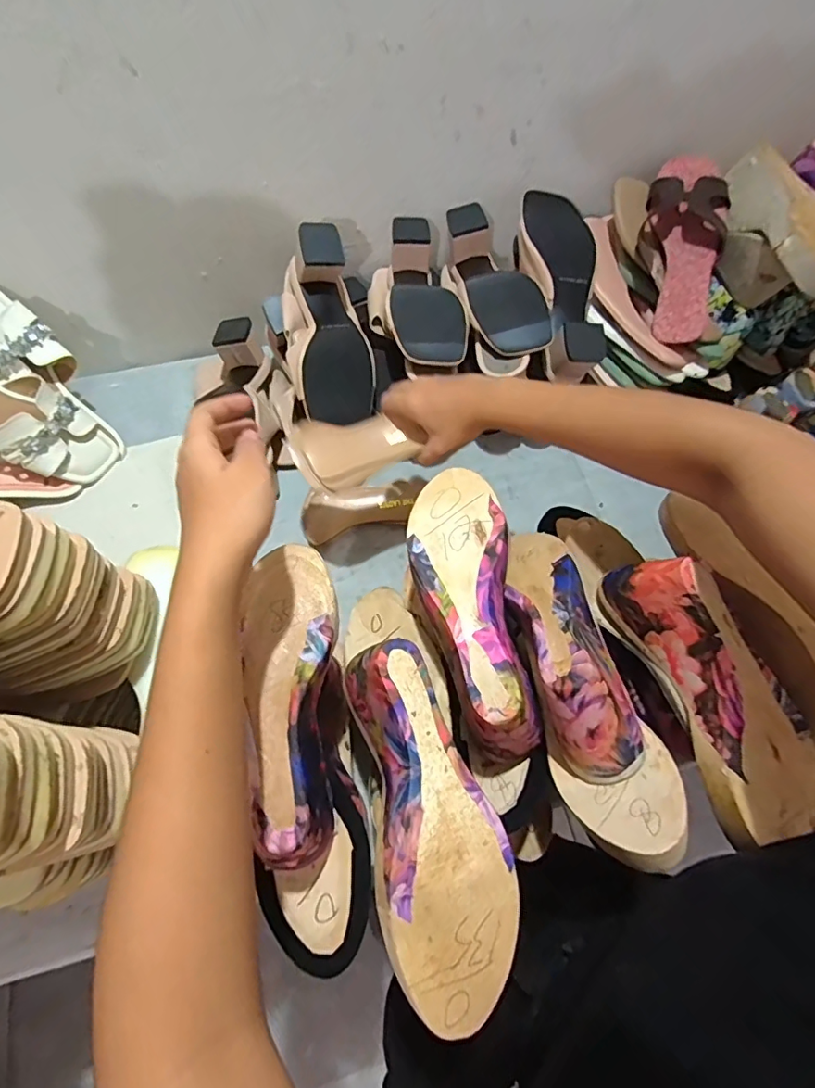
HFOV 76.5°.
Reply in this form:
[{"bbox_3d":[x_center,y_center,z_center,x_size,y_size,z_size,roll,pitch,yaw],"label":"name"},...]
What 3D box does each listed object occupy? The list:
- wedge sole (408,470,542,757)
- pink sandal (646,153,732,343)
[{"bbox_3d":[0.047,0.043,0.398,0.075,0.060,0.221,-10,67,-5],"label":"wedge sole"},{"bbox_3d":[0.339,-0.367,0.637,0.089,0.045,0.246,4,87,1],"label":"pink sandal"}]

